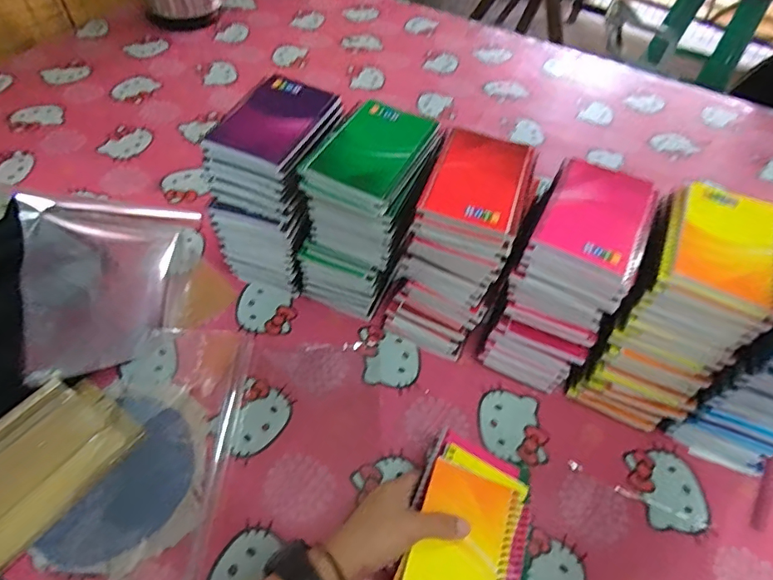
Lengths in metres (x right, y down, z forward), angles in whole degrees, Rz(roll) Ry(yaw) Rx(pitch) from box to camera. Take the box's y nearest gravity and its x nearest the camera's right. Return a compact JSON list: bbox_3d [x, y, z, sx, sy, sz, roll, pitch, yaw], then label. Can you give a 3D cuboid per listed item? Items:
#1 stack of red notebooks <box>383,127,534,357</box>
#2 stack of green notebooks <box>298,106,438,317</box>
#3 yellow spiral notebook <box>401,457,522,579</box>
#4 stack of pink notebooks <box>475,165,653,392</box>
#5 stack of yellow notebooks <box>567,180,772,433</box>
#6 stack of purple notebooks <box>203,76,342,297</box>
[{"bbox_3d":[0.079,-0.042,0.529,0.102,0.212,0.131,23,54,12],"label":"stack of red notebooks"},{"bbox_3d":[-0.025,-0.075,0.546,0.107,0.215,0.131,17,53,8],"label":"stack of green notebooks"},{"bbox_3d":[0.062,0.218,0.397,0.083,0.006,0.129,24,58,1],"label":"yellow spiral notebook"},{"bbox_3d":[0.182,-0.004,0.510,0.097,0.211,0.133,25,55,14],"label":"stack of pink notebooks"},{"bbox_3d":[0.282,0.027,0.492,0.104,0.214,0.145,20,54,10],"label":"stack of yellow notebooks"},{"bbox_3d":[-0.126,-0.109,0.562,0.112,0.218,0.138,13,53,5],"label":"stack of purple notebooks"}]

